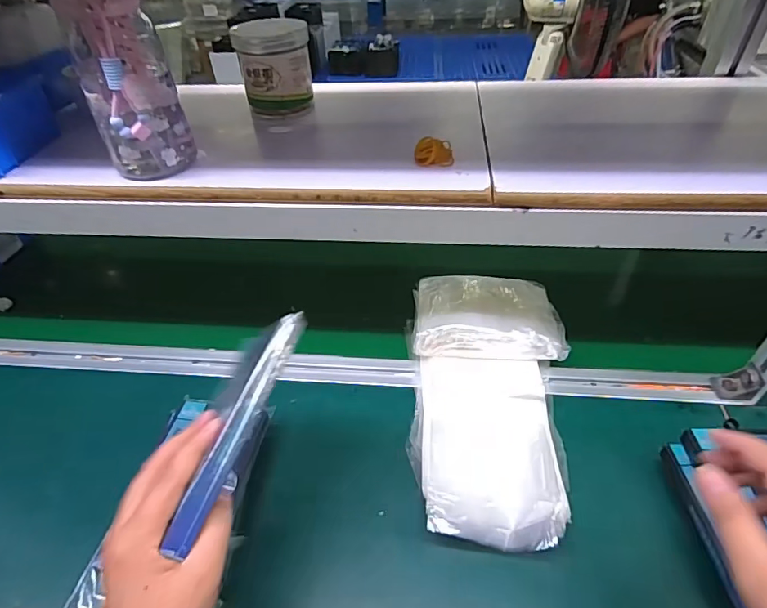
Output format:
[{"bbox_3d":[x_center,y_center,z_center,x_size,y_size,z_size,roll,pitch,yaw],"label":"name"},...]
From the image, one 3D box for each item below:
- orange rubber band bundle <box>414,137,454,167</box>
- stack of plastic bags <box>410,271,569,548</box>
[{"bbox_3d":[0.050,-0.148,0.451,0.036,0.023,0.019,-7,42,-4],"label":"orange rubber band bundle"},{"bbox_3d":[0.115,0.087,0.509,0.167,0.061,0.329,2,42,5],"label":"stack of plastic bags"}]

